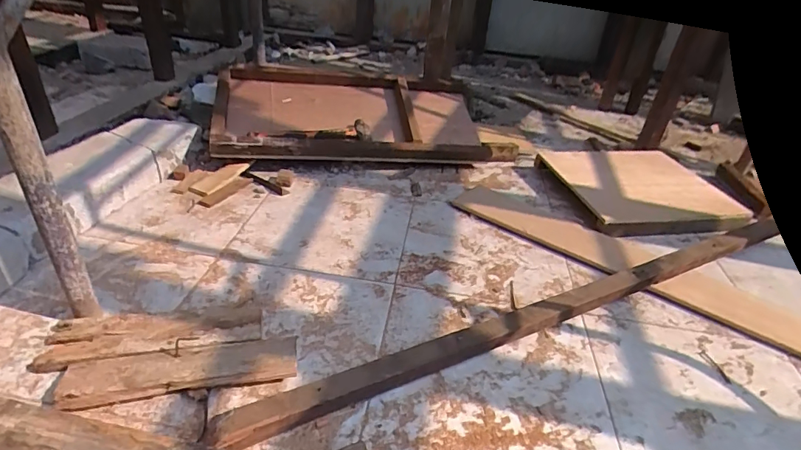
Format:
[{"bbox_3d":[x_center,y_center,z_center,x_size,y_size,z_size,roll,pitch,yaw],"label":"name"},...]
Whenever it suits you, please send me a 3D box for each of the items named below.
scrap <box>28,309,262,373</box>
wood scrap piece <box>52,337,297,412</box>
[{"bbox_3d":[-0.428,0.188,0.805,0.347,0.027,0.101,-3,34,-14],"label":"scrap"},{"bbox_3d":[-0.347,0.232,0.738,0.349,0.039,0.094,-4,34,-15],"label":"wood scrap piece"}]

